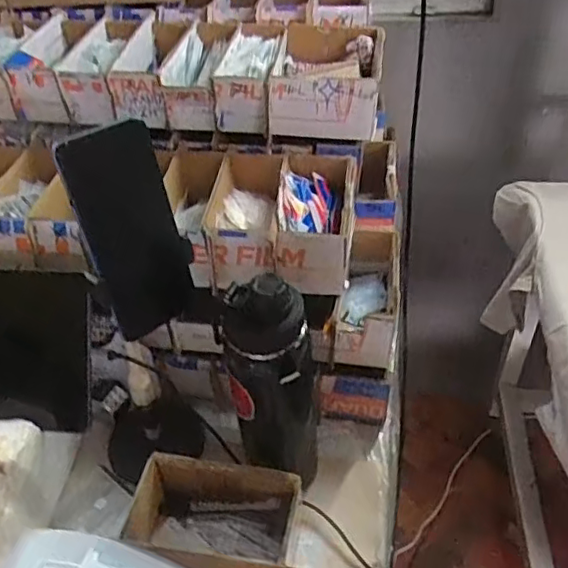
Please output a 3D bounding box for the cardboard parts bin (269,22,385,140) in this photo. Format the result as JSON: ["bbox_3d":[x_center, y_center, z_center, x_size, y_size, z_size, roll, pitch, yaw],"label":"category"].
[{"bbox_3d":[0.059,-0.268,0.751,0.132,0.071,0.206,4,42,9],"label":"cardboard parts bin"}]

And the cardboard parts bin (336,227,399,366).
[{"bbox_3d":[0.099,0.008,0.681,0.064,0.083,0.184,4,42,9],"label":"cardboard parts bin"}]

